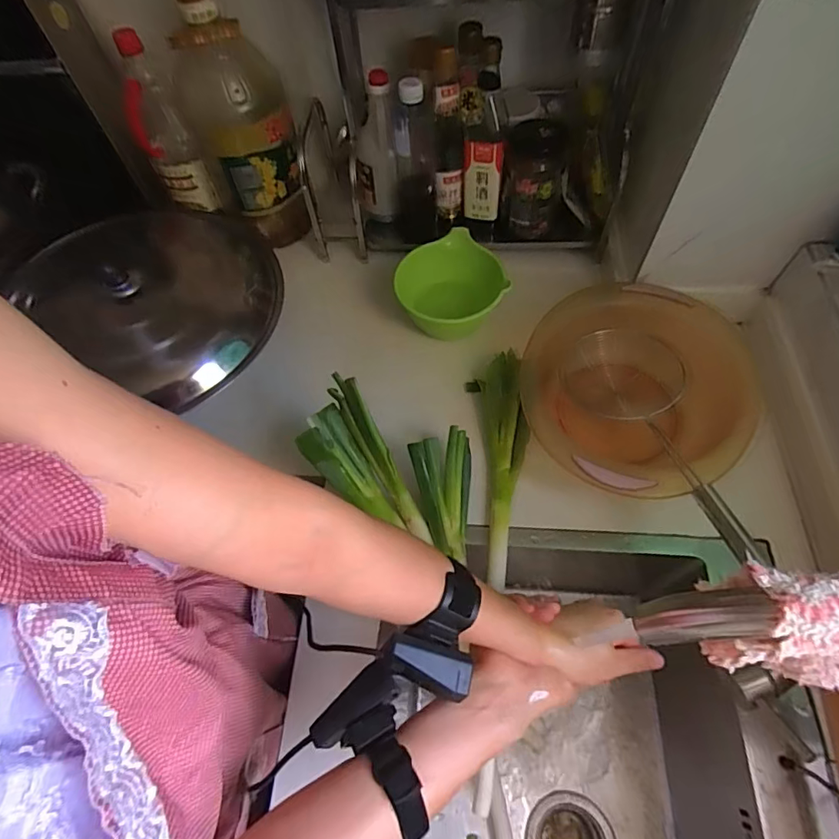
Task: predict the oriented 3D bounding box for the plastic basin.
[{"bbox_3d":[0.272,-0.033,0.622,0.245,0.103,0.287,-15,62,-5],"label":"plastic basin"}]

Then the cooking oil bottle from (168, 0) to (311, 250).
[{"bbox_3d":[-0.262,-0.433,0.720,0.135,0.315,0.135,-34,64,-14],"label":"cooking oil bottle"}]

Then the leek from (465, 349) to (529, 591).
[{"bbox_3d":[0.101,0.052,0.630,0.070,0.036,0.305,2,62,5],"label":"leek"}]

